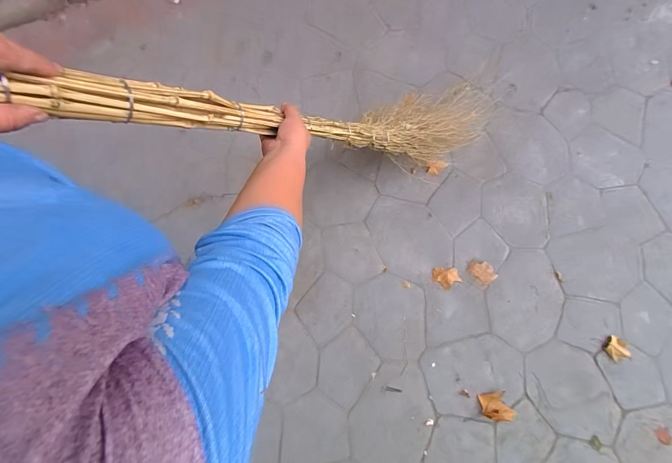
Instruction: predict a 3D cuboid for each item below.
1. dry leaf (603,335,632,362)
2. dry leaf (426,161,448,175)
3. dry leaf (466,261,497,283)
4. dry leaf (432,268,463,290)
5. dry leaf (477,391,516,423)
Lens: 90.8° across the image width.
[{"bbox_3d":[1.026,0.429,1.208,0.069,0.038,0.091,-19,77,-9],"label":"dry leaf"},{"bbox_3d":[0.400,-0.253,1.312,0.085,0.027,0.050,-1,75,-4],"label":"dry leaf"},{"bbox_3d":[0.554,0.150,1.256,0.105,0.010,0.074,35,76,5],"label":"dry leaf"},{"bbox_3d":[0.412,0.175,1.234,0.107,0.005,0.080,3,75,-3],"label":"dry leaf"},{"bbox_3d":[0.566,0.611,1.154,0.117,0.036,0.086,-5,76,-5],"label":"dry leaf"}]

